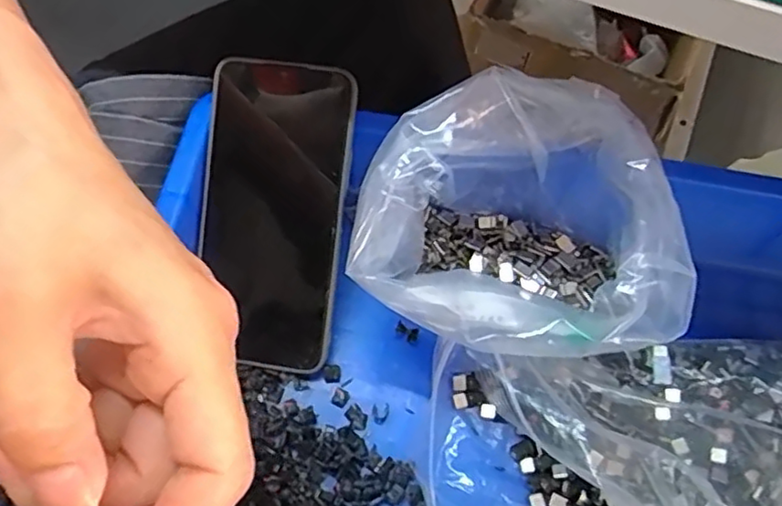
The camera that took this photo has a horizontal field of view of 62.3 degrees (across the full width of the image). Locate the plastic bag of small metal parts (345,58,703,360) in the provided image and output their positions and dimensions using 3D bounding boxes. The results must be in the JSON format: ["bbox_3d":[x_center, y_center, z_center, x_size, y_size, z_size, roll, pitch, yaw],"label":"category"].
[{"bbox_3d":[0.062,-0.004,0.321,0.139,0.113,0.105,13,66,6],"label":"plastic bag of small metal parts"}]

